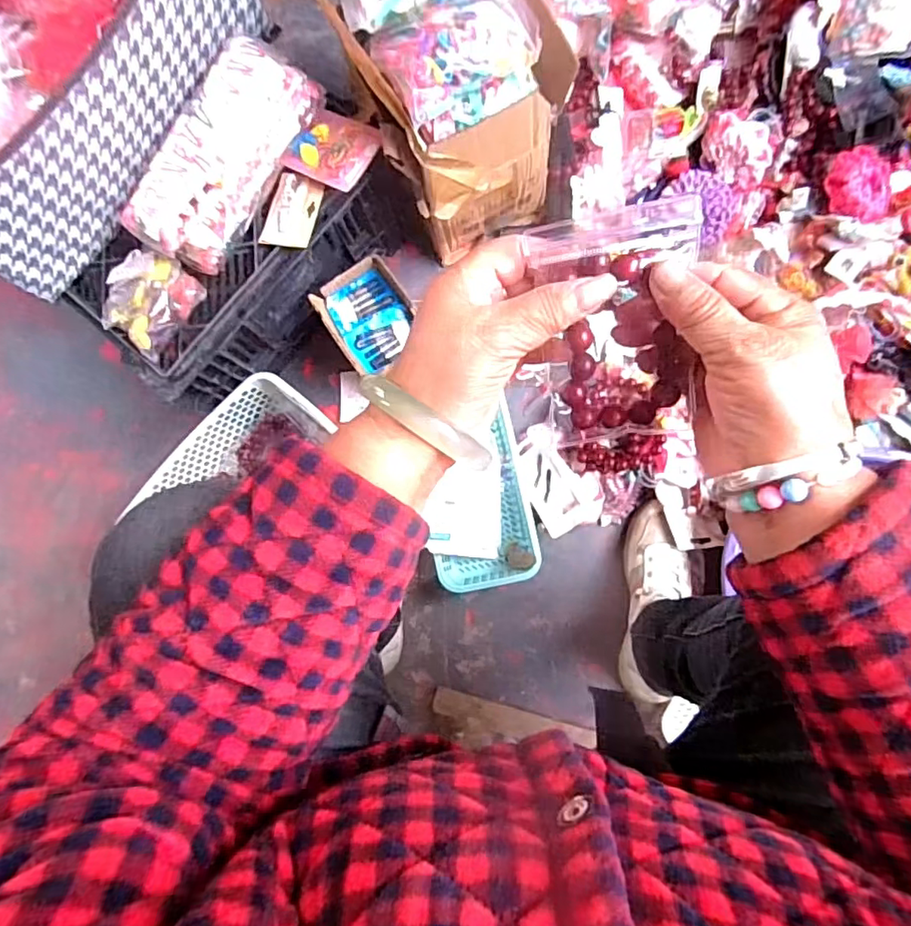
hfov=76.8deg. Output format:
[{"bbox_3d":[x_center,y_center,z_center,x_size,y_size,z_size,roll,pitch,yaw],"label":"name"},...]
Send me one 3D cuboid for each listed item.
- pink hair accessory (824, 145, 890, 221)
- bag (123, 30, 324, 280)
[{"bbox_3d":[0.499,-0.342,0.712,0.069,0.028,0.087,-21,102,6],"label":"pink hair accessory"},{"bbox_3d":[-0.239,-0.314,0.601,0.093,0.075,0.233,31,88,8],"label":"bag"}]

